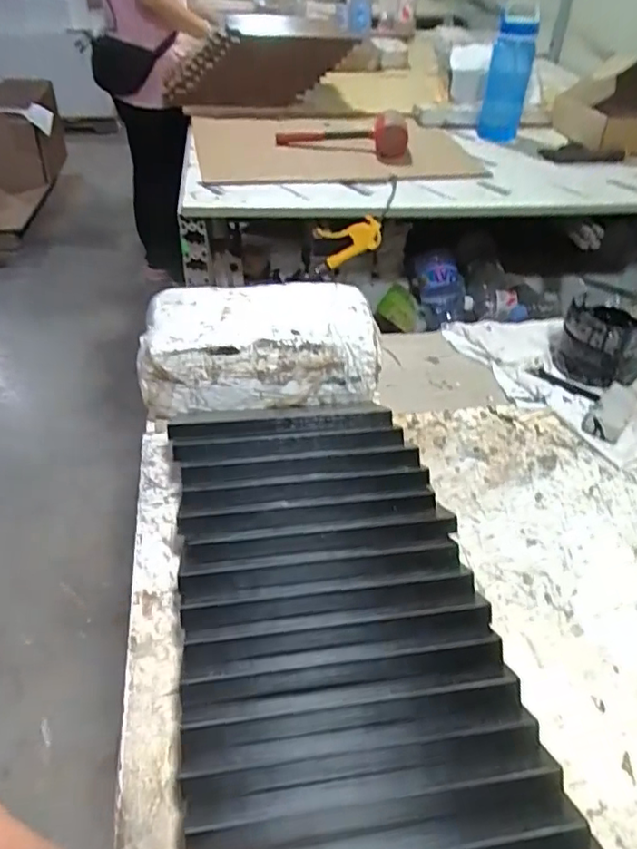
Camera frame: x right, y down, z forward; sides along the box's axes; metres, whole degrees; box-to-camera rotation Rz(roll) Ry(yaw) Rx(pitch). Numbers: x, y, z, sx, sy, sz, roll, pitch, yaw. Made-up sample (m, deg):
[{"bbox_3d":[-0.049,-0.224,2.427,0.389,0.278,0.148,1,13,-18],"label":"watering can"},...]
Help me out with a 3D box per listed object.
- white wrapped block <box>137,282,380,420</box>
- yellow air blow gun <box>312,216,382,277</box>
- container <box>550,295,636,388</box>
[{"bbox_3d":[-0.061,-0.082,0.629,0.239,0.101,0.105,0,42,-5],"label":"white wrapped block"},{"bbox_3d":[0.055,-0.371,1.187,0.162,0.092,0.045,-15,24,43],"label":"yellow air blow gun"},{"bbox_3d":[0.337,-0.103,0.691,0.101,0.073,0.097,23,45,19],"label":"container"}]

